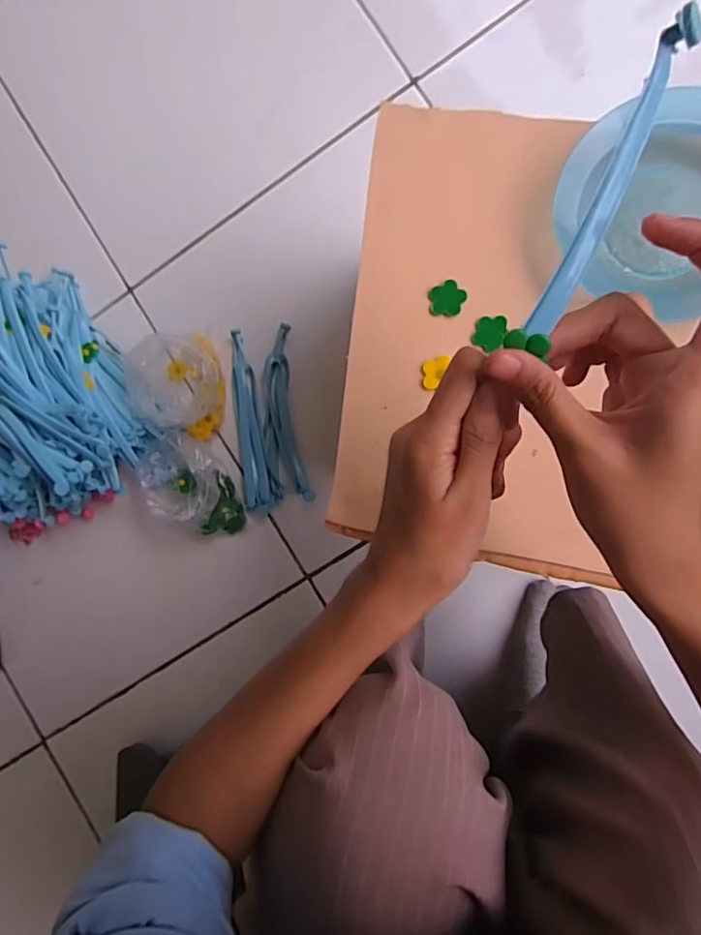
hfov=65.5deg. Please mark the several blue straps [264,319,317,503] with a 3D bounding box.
[{"bbox_3d":[-0.080,-0.059,0.627,0.046,0.020,0.194,-8,91,8],"label":"several blue straps"}]

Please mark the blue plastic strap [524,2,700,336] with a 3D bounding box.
[{"bbox_3d":[0.095,-0.102,0.199,0.012,0.006,0.111,24,106,6],"label":"blue plastic strap"}]

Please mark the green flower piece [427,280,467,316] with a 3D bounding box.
[{"bbox_3d":[0.063,-0.110,0.353,0.023,0.004,0.022,0,92,8],"label":"green flower piece"}]

